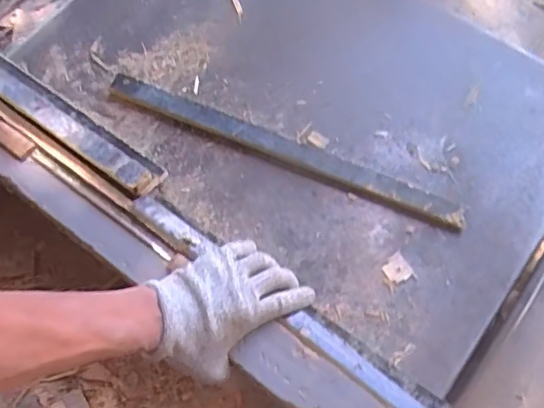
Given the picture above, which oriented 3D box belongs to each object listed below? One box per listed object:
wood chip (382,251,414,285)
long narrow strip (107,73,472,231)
[{"bbox_3d":[0.146,0.076,0.678,0.031,0.006,0.030,-31,66,-17],"label":"wood chip"},{"bbox_3d":[0.009,-0.072,0.748,0.489,0.016,0.035,22,63,10],"label":"long narrow strip"}]

